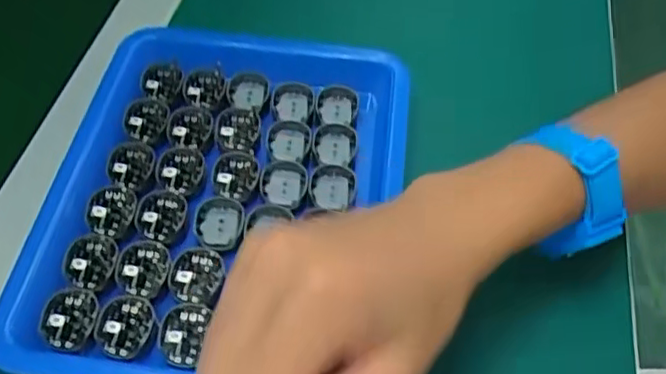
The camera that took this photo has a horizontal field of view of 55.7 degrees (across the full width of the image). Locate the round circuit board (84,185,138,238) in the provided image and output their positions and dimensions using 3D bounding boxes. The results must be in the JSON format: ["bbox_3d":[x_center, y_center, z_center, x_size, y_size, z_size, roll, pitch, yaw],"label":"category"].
[{"bbox_3d":[-0.113,0.011,0.321,0.024,0.005,0.029,3,55,3],"label":"round circuit board"}]

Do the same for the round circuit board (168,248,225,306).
[{"bbox_3d":[-0.067,0.042,0.303,0.025,0.004,0.028,9,55,8],"label":"round circuit board"}]

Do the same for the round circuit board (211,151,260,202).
[{"bbox_3d":[-0.052,-0.007,0.336,0.025,0.004,0.031,-2,55,0],"label":"round circuit board"}]

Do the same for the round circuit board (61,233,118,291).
[{"bbox_3d":[-0.117,0.035,0.305,0.024,0.004,0.029,0,55,1],"label":"round circuit board"}]

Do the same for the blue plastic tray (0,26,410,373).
[{"bbox_3d":[-0.055,0.006,0.332,0.178,0.039,0.214,5,55,5],"label":"blue plastic tray"}]

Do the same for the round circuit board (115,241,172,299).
[{"bbox_3d":[-0.092,0.038,0.304,0.025,0.004,0.030,2,55,2],"label":"round circuit board"}]

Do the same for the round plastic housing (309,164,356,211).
[{"bbox_3d":[0.000,0.000,0.336,0.024,0.008,0.025,-1,55,1],"label":"round plastic housing"}]

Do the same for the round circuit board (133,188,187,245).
[{"bbox_3d":[-0.088,0.014,0.320,0.025,0.004,0.030,0,55,1],"label":"round circuit board"}]

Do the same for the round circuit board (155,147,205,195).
[{"bbox_3d":[-0.082,-0.010,0.336,0.025,0.004,0.029,-2,55,0],"label":"round circuit board"}]

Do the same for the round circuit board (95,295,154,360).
[{"bbox_3d":[-0.094,0.063,0.287,0.024,0.006,0.028,8,55,7],"label":"round circuit board"}]

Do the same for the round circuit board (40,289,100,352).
[{"bbox_3d":[-0.120,0.060,0.288,0.023,0.005,0.029,0,55,1],"label":"round circuit board"}]

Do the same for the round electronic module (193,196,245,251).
[{"bbox_3d":[-0.058,0.019,0.322,0.024,0.005,0.028,4,55,4],"label":"round electronic module"}]

